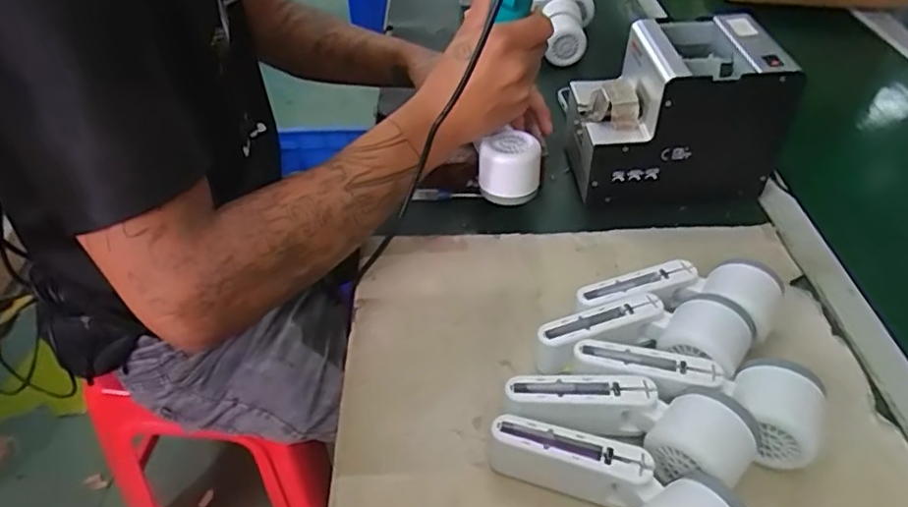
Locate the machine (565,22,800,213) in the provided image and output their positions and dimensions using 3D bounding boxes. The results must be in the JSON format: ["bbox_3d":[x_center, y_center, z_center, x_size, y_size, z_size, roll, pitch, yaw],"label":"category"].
[{"bbox_3d":[0.216,-0.141,0.627,0.181,0.142,0.129,-2,43,-4],"label":"machine"}]

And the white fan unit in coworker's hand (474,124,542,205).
[{"bbox_3d":[0.052,-0.084,0.599,0.058,0.049,0.053,1,42,-1],"label":"white fan unit in coworker's hand"}]

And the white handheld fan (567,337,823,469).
[{"bbox_3d":[0.171,0.096,0.442,0.171,0.052,0.059,17,45,16],"label":"white handheld fan"}]

